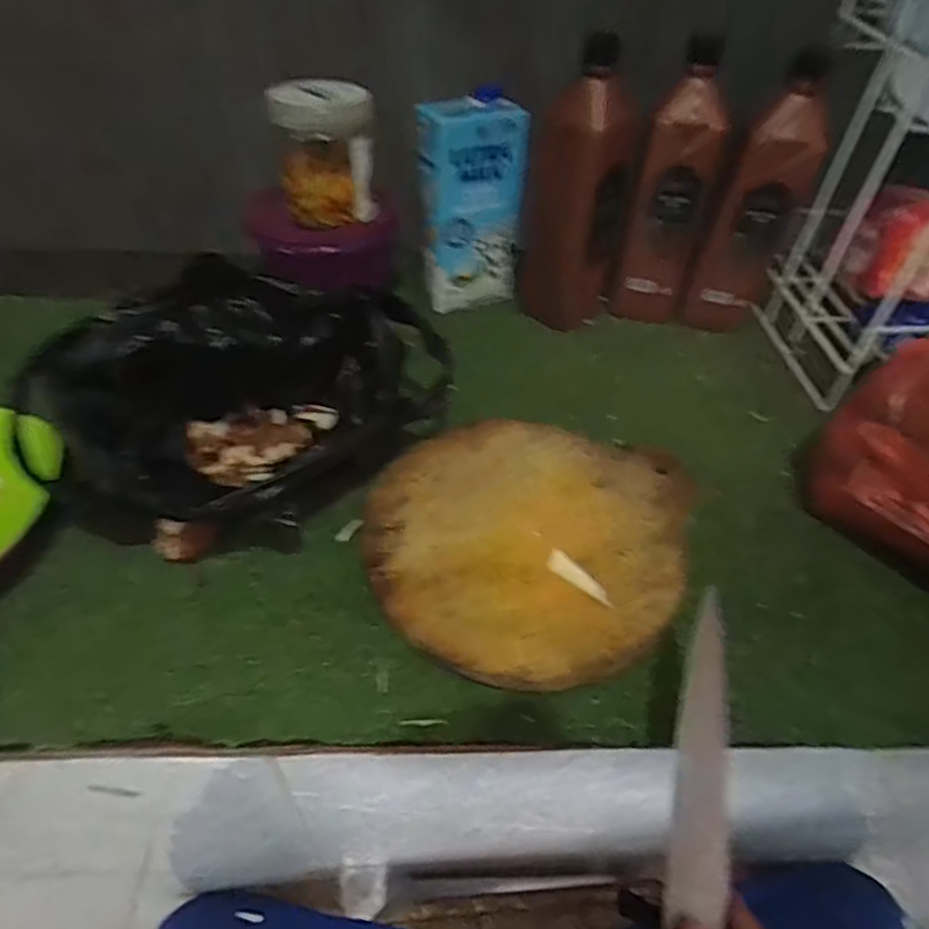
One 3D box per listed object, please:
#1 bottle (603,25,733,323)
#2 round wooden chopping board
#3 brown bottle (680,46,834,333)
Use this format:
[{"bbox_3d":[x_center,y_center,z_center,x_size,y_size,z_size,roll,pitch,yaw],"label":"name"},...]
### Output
[{"bbox_3d":[0.215,-0.279,0.670,0.086,0.254,0.087,14,47,8],"label":"bottle"},{"bbox_3d":[0.047,0.055,0.489,0.232,0.028,0.231,3,46,-3],"label":"round wooden chopping board"},{"bbox_3d":[0.309,-0.272,0.673,0.092,0.253,0.134,23,49,16],"label":"brown bottle"}]

